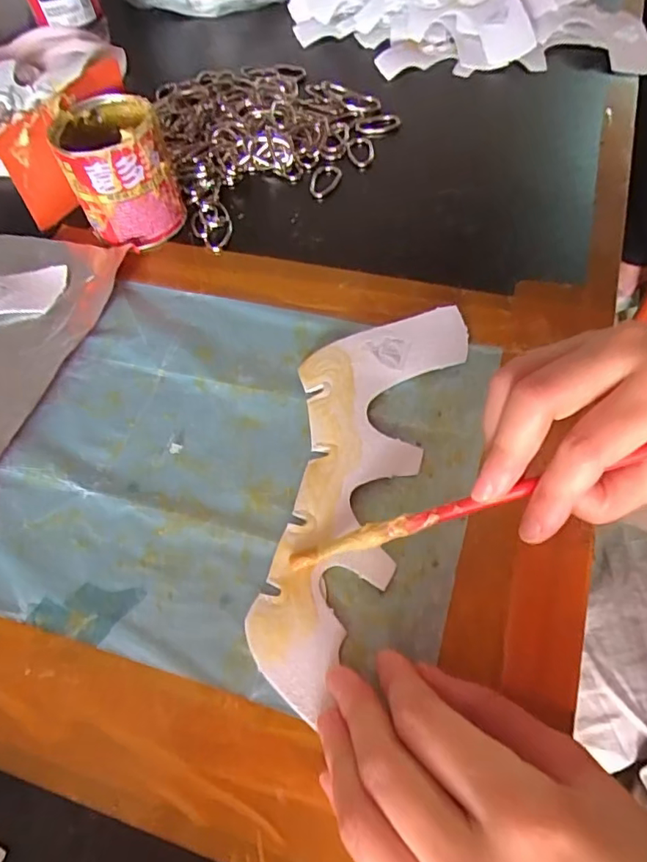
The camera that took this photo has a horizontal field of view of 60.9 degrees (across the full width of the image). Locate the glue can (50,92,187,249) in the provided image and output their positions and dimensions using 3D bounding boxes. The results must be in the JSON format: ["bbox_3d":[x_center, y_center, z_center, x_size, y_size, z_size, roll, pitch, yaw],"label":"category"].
[{"bbox_3d":[-0.131,-0.167,0.360,0.067,0.070,0.063,-17,58,-6],"label":"glue can"}]

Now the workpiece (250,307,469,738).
[{"bbox_3d":[0.012,0.017,0.269,0.074,0.006,0.212,14,62,13],"label":"workpiece"}]

